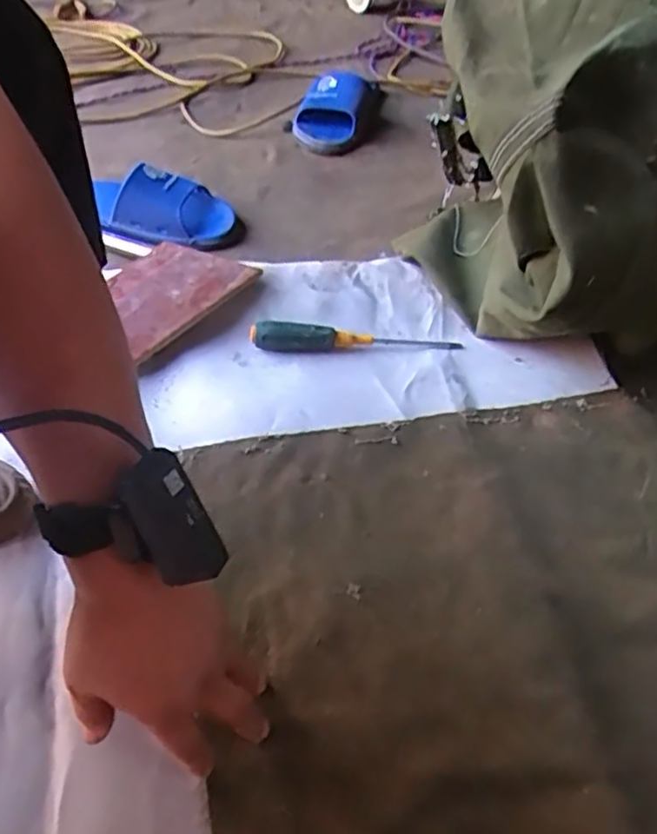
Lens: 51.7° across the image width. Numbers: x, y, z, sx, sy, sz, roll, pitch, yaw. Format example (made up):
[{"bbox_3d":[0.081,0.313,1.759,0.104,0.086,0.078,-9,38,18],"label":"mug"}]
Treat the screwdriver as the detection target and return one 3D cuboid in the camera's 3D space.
[{"bbox_3d":[0.029,-0.088,0.741,0.227,0.029,0.023,-1,48,1],"label":"screwdriver"}]

